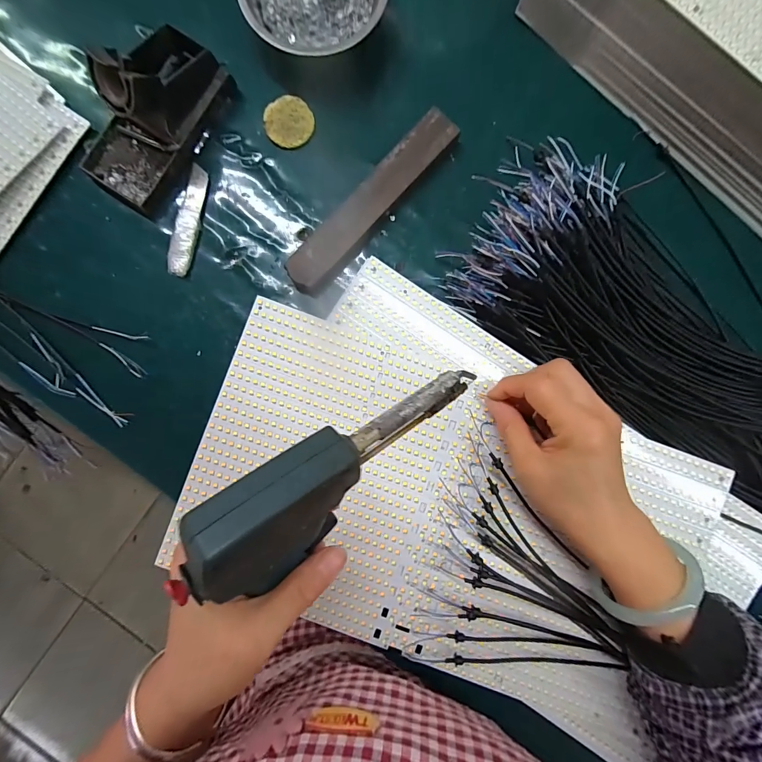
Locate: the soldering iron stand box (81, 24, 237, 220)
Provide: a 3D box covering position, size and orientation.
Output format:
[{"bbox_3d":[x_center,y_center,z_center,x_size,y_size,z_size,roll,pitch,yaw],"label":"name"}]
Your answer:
[{"bbox_3d":[-0.202,-0.234,0.307,0.080,0.066,0.151,32,88,0],"label":"soldering iron stand box"}]

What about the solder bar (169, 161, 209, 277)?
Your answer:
[{"bbox_3d":[-0.178,-0.147,0.332,0.019,0.007,0.102,10,89,0],"label":"solder bar"}]

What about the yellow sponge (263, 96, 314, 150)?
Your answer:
[{"bbox_3d":[-0.085,-0.242,0.337,0.044,0.009,0.044,-17,89,0],"label":"yellow sponge"}]

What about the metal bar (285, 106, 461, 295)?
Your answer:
[{"bbox_3d":[-0.010,-0.164,0.327,0.039,0.014,0.201,42,89,1],"label":"metal bar"}]

